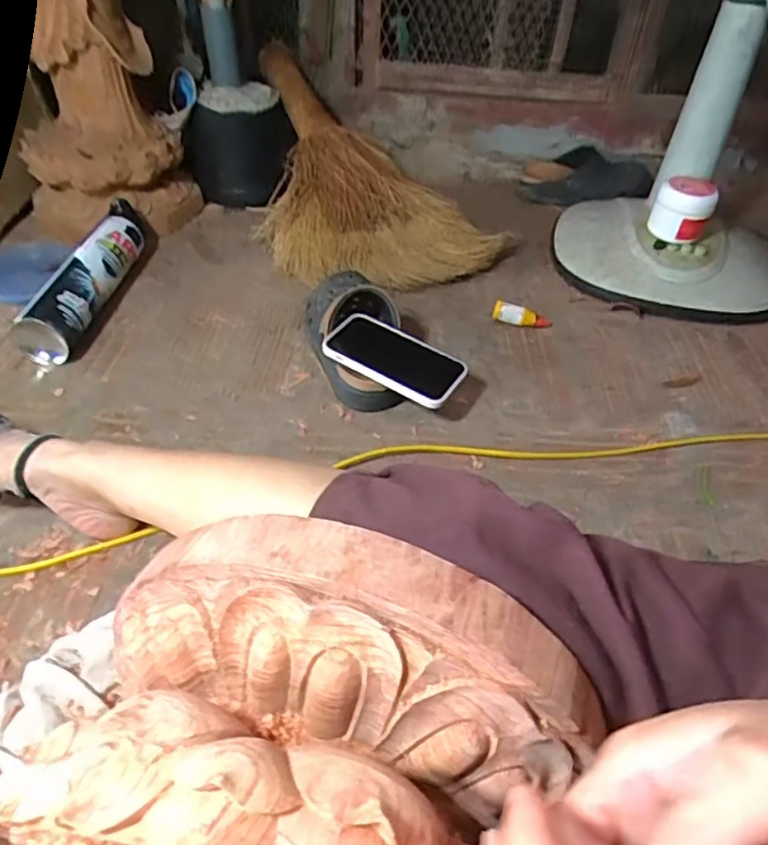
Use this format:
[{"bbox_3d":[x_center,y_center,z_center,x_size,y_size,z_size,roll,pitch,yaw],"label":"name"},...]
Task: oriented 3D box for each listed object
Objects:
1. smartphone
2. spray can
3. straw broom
[{"bbox_3d":[0.010,-0.068,0.652,0.145,0.016,0.075,24,46,12],"label":"smartphone"},{"bbox_3d":[-0.373,-0.188,0.785,0.061,0.066,0.300,5,45,2],"label":"spray can"},{"bbox_3d":[-0.009,-0.384,0.926,0.344,0.154,0.434,-2,45,-5],"label":"straw broom"}]

